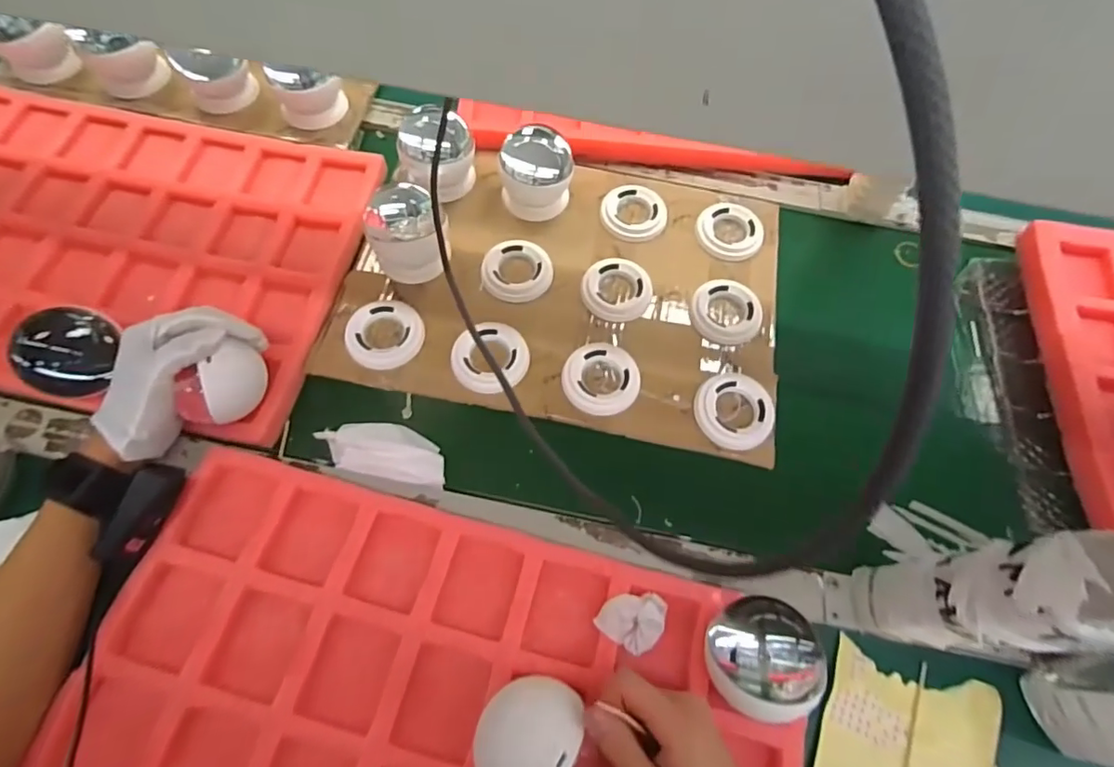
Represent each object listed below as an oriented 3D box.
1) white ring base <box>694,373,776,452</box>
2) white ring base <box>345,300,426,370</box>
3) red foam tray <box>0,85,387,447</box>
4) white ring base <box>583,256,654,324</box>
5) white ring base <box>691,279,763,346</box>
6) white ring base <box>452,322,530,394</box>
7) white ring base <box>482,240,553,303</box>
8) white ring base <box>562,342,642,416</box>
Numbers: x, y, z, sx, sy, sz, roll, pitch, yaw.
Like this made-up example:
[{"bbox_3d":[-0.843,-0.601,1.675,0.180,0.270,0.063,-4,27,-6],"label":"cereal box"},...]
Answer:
[{"bbox_3d":[0.165,0.026,0.503,0.072,0.015,0.071,1,66,-3],"label":"white ring base"},{"bbox_3d":[-0.164,-0.048,0.519,0.072,0.008,0.070,0,66,-3],"label":"white ring base"},{"bbox_3d":[-0.447,-0.150,0.537,0.479,0.024,0.323,13,66,3],"label":"red foam tray"},{"bbox_3d":[0.061,-0.095,0.552,0.069,0.012,0.066,1,66,-3],"label":"white ring base"},{"bbox_3d":[0.171,-0.072,0.550,0.071,0.013,0.068,1,66,-3],"label":"white ring base"},{"bbox_3d":[-0.063,-0.025,0.520,0.071,0.017,0.069,1,66,-3],"label":"white ring base"},{"bbox_3d":[-0.041,-0.115,0.560,0.071,0.012,0.070,0,66,-3],"label":"white ring base"},{"bbox_3d":[0.042,-0.006,0.512,0.071,0.011,0.070,1,66,-3],"label":"white ring base"}]

